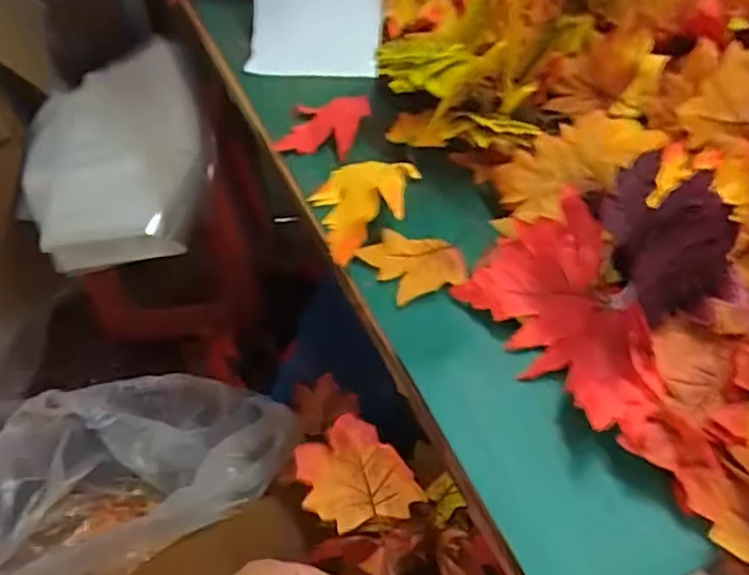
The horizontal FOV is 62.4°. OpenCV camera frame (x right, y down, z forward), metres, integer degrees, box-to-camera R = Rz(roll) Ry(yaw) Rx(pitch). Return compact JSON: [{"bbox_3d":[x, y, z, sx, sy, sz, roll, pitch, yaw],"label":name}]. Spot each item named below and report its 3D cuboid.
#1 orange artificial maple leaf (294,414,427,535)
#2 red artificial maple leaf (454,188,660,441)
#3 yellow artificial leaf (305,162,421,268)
[{"bbox_3d":[-0.013,0.135,0.430,0.066,0.016,0.081,-37,96,9],"label":"orange artificial maple leaf"},{"bbox_3d":[0.116,0.023,0.402,0.056,0.098,0.152,-7,71,-34],"label":"red artificial maple leaf"},{"bbox_3d":[-0.009,-0.075,0.493,0.078,0.041,0.095,-16,51,-10],"label":"yellow artificial leaf"}]

